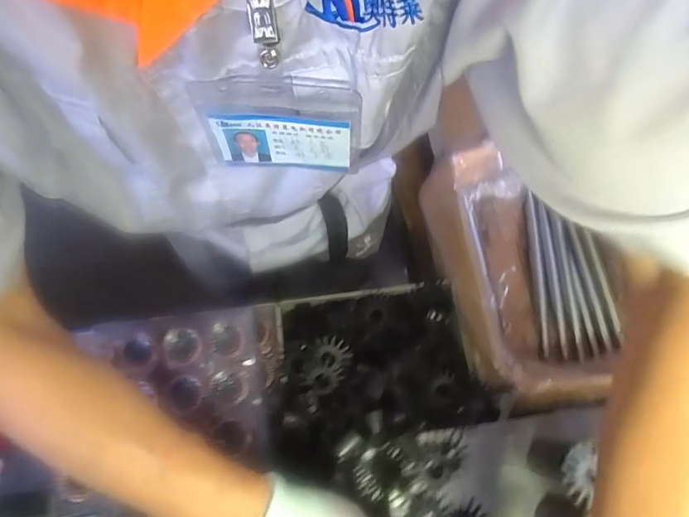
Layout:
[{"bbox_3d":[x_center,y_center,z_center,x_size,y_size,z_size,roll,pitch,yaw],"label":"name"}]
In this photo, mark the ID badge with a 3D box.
[{"bbox_3d":[-0.041,-0.082,0.296,0.101,0.080,0.012,4,62,2],"label":"ID badge"}]

